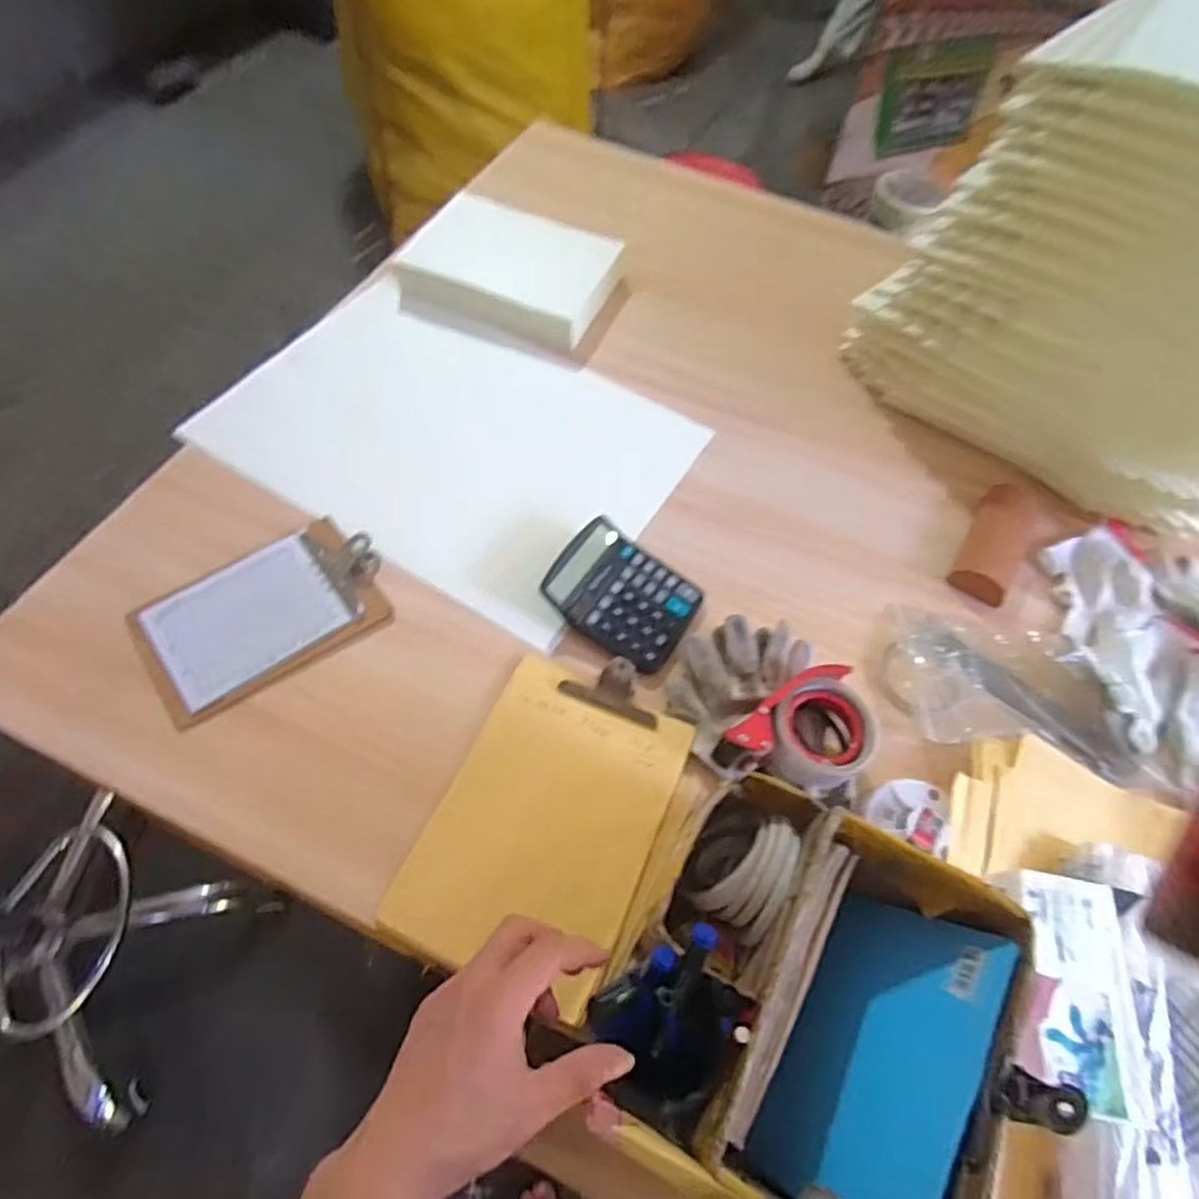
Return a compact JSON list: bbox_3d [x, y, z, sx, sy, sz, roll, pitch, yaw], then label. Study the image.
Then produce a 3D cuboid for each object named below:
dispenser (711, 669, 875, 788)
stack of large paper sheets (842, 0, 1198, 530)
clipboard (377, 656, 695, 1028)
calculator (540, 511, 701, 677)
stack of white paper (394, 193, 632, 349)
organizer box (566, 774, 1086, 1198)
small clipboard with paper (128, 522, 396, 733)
[{"bbox_3d":[0.181,0.126,0.616,0.135,0.067,0.090,-26,64,-22],"label":"dispenser"},{"bbox_3d":[0.678,-0.396,0.800,0.503,0.382,0.522,41,62,18],"label":"stack of large paper sheets"},{"bbox_3d":[-0.040,0.180,0.600,0.178,0.017,0.271,22,60,10],"label":"clipboard"},{"bbox_3d":[0.030,-0.012,0.705,0.137,0.047,0.132,33,62,16],"label":"calculator"},{"bbox_3d":[-0.121,-0.460,0.973,0.263,0.054,0.222,18,59,8],"label":"stack of white paper"},{"bbox_3d":[0.141,0.266,0.449,0.230,0.113,0.233,30,59,12],"label":"organizer box"},{"bbox_3d":[-0.327,0.010,0.683,0.225,0.021,0.144,-31,65,-20],"label":"small clipboard with paper"}]

